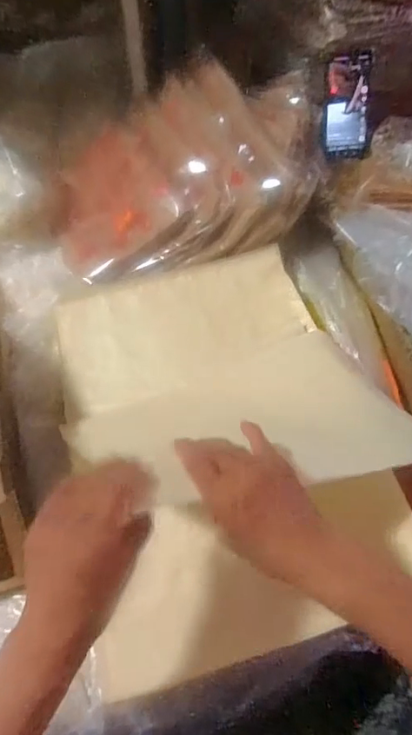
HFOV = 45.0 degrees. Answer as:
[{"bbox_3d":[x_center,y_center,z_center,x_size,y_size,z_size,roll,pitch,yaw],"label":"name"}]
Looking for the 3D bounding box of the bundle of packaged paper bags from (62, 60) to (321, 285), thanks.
[{"bbox_3d":[-0.033,-0.319,0.775,0.412,0.133,0.326,-10,53,-5],"label":"bundle of packaged paper bags"}]

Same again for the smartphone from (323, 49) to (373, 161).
[{"bbox_3d":[0.228,-0.420,0.804,0.073,0.153,0.017,-7,29,-2],"label":"smartphone"}]

